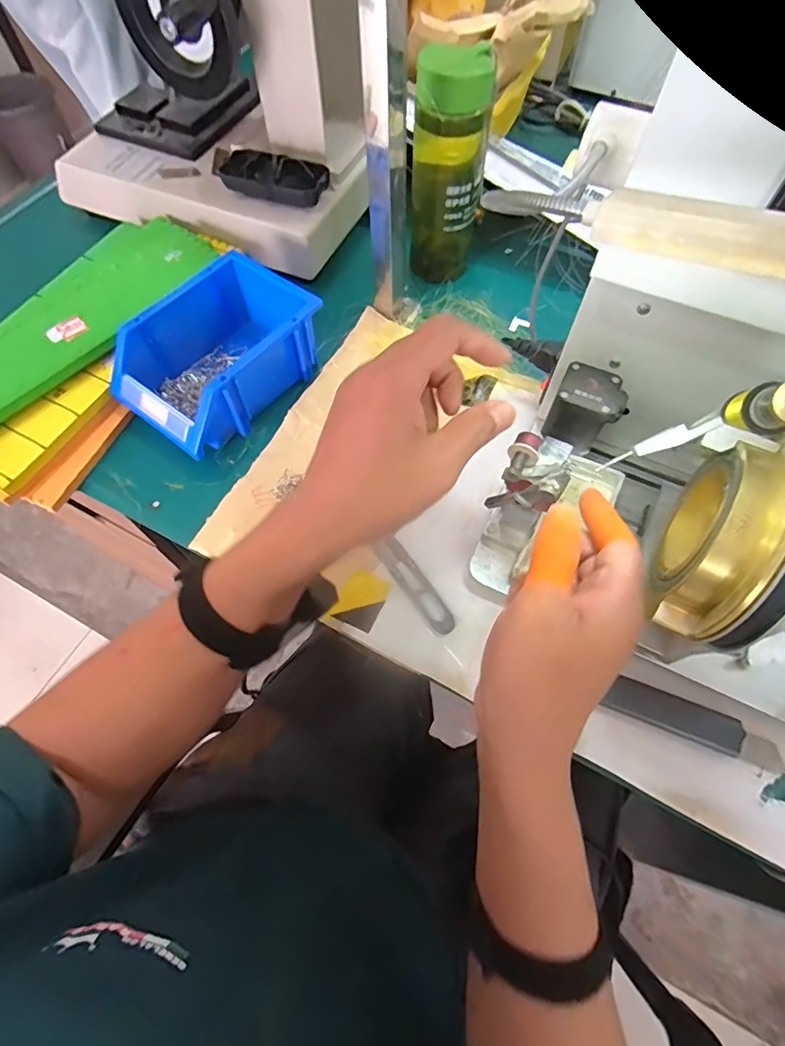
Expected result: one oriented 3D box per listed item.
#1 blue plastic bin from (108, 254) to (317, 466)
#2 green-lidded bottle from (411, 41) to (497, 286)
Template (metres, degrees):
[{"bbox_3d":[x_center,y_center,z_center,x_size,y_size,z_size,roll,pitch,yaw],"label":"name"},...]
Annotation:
[{"bbox_3d":[-0.164,-0.161,0.480,0.124,0.072,0.184,36,69,16],"label":"blue plastic bin"},{"bbox_3d":[0.055,-0.344,0.506,0.069,0.187,0.055,7,64,3],"label":"green-lidded bottle"}]

